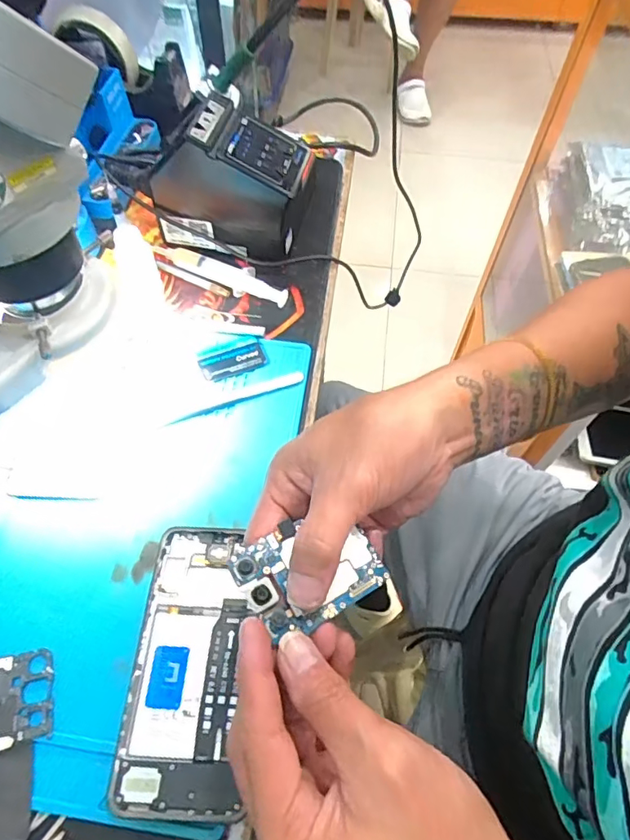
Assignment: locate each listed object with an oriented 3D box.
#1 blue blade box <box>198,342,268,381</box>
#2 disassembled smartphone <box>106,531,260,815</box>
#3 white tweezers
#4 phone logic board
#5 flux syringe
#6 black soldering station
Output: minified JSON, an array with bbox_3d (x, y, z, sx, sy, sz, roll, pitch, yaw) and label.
[{"bbox_3d":[-0.069,-0.050,0.438,0.055,0.004,0.025,-14,59,-9],"label":"blue blade box"},{"bbox_3d":[-0.075,0.143,0.316,0.064,0.011,0.157,1,58,0],"label":"disassembled smartphone"},{"bbox_3d":[-0.065,-0.020,0.421,0.116,0.004,0.011,-18,60,-12],"label":"white tweezers"},{"bbox_3d":[-0.003,0.070,0.247,0.065,0.012,0.047,-24,61,-15],"label":"phone logic board"},{"bbox_3d":[-0.089,-0.137,0.486,0.140,0.017,0.023,21,60,12],"label":"flux syringe"},{"bbox_3d":[-0.081,-0.218,0.474,0.140,0.113,0.078,11,59,6],"label":"black soldering station"}]

